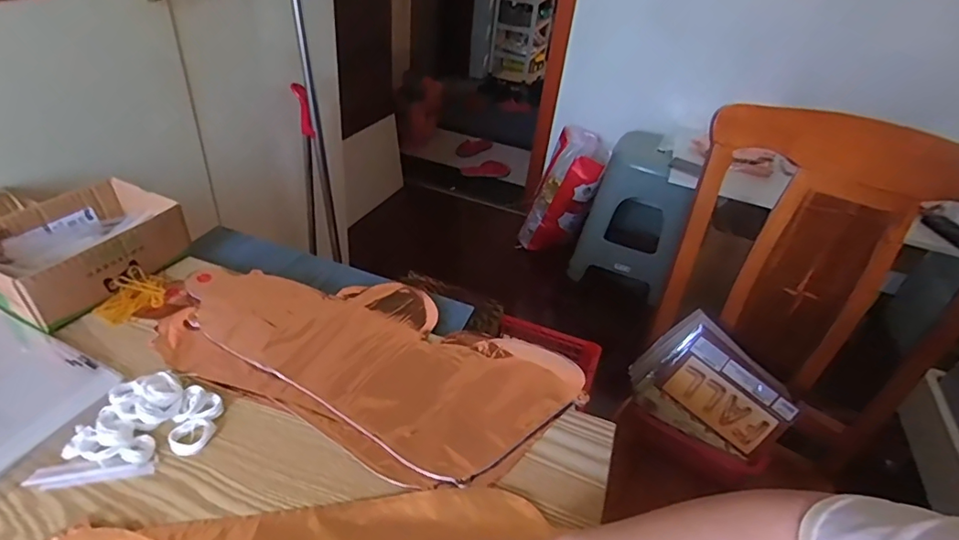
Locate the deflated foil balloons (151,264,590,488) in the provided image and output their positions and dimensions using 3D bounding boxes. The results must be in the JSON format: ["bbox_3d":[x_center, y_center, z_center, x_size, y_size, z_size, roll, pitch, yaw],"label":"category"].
[{"bbox_3d":[-0.117,0.083,0.541,0.418,0.016,0.211,19,38,15],"label":"deflated foil balloons"}]

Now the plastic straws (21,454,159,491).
[{"bbox_3d":[-0.311,0.162,0.412,0.088,0.006,0.017,-3,38,-13],"label":"plastic straws"}]

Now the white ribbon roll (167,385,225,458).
[{"bbox_3d":[-0.253,0.133,0.458,0.035,0.014,0.061,0,37,-9],"label":"white ribbon roll"}]

